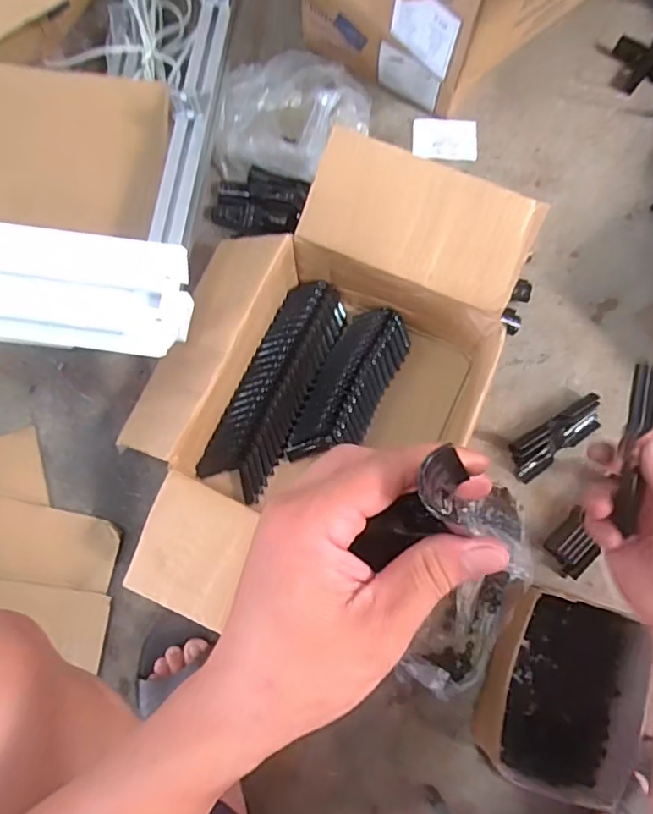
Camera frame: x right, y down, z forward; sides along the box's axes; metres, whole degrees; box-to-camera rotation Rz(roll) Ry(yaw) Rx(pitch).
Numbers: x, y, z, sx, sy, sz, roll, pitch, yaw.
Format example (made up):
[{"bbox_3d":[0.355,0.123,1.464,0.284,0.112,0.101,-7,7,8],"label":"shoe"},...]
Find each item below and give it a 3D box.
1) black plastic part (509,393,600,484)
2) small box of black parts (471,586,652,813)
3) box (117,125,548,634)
[{"bbox_3d":[0.293,0.039,0.723,0.135,0.036,0.045,-36,78,-7],"label":"black plastic part"},{"bbox_3d":[0.252,0.313,0.621,0.136,0.092,0.195,12,76,5],"label":"small box of black parts"},{"bbox_3d":[-0.018,-0.022,0.681,0.369,0.190,0.546,22,77,7],"label":"box"}]

